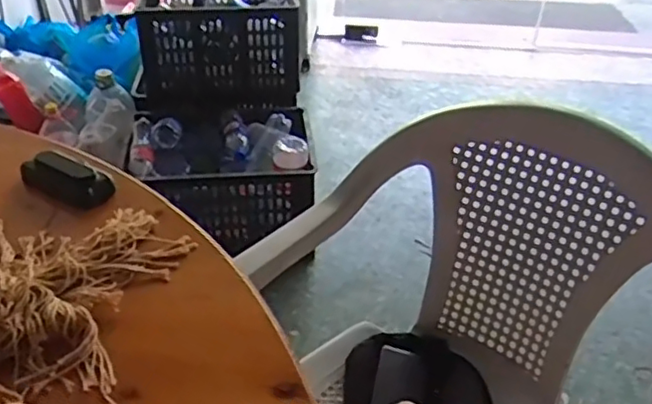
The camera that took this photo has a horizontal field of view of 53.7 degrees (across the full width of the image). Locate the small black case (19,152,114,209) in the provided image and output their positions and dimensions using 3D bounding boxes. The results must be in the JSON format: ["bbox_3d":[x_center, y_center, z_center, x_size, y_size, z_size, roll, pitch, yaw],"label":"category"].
[{"bbox_3d":[-0.281,-0.028,0.701,0.101,0.023,0.042,20,40,23],"label":"small black case"}]

